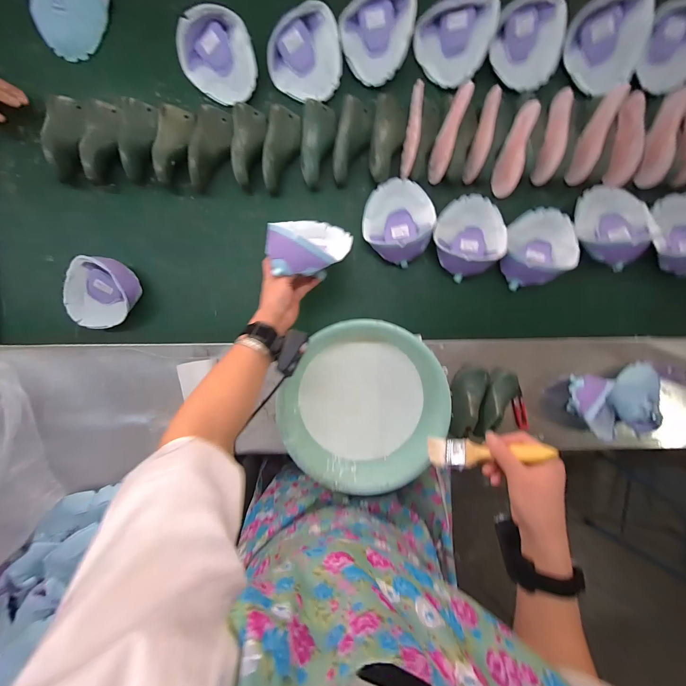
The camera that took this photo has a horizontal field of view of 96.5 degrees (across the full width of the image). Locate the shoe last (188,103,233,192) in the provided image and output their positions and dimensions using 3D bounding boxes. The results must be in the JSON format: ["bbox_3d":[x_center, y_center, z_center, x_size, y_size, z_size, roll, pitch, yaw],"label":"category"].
[{"bbox_3d":[-0.273,-0.405,0.632,0.079,0.049,0.170,5,93,-2],"label":"shoe last"}]

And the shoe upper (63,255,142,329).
[{"bbox_3d":[-0.516,-0.103,0.648,0.156,0.064,0.144,2,93,-2],"label":"shoe upper"}]

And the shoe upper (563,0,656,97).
[{"bbox_3d":[0.525,-0.597,0.615,0.131,0.033,0.154,11,134,32],"label":"shoe upper"}]

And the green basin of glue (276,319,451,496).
[{"bbox_3d":[0.041,0.115,0.590,0.287,0.091,0.300,0,93,-1],"label":"green basin of glue"}]

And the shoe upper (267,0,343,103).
[{"bbox_3d":[-0.077,-0.580,0.619,0.146,0.045,0.146,0,93,-1],"label":"shoe upper"}]

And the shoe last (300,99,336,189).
[{"bbox_3d":[-0.051,-0.417,0.634,0.070,0.047,0.173,2,93,-2],"label":"shoe last"}]

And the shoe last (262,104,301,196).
[{"bbox_3d":[-0.125,-0.404,0.633,0.069,0.047,0.168,6,93,-2],"label":"shoe last"}]

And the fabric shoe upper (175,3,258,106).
[{"bbox_3d":[-0.251,-0.573,0.616,0.140,0.059,0.153,0,93,-1],"label":"fabric shoe upper"}]

